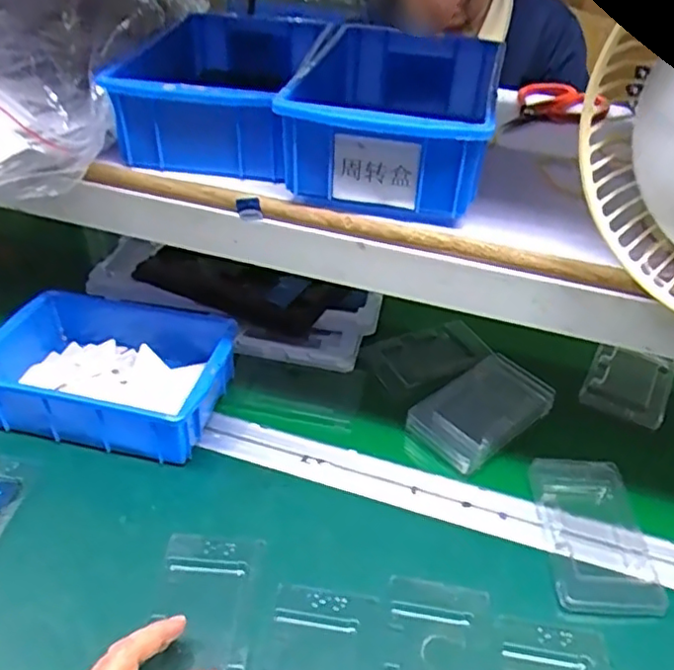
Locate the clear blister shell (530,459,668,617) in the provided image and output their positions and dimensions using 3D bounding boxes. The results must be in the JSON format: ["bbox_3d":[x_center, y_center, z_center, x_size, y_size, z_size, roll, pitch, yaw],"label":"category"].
[{"bbox_3d":[0.200,0.156,0.499,0.077,0.017,0.130,4,42,0],"label":"clear blister shell"}]

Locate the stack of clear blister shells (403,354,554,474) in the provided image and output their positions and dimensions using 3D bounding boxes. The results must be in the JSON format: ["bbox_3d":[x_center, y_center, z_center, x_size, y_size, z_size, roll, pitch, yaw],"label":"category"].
[{"bbox_3d":[0.133,0.070,0.584,0.121,0.034,0.076,-25,47,-30],"label":"stack of clear blister shells"}]

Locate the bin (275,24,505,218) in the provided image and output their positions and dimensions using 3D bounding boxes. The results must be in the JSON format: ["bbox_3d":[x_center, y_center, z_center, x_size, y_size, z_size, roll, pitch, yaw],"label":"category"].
[{"bbox_3d":[0.041,-0.156,0.459,0.143,0.069,0.201,4,39,1],"label":"bin"}]

